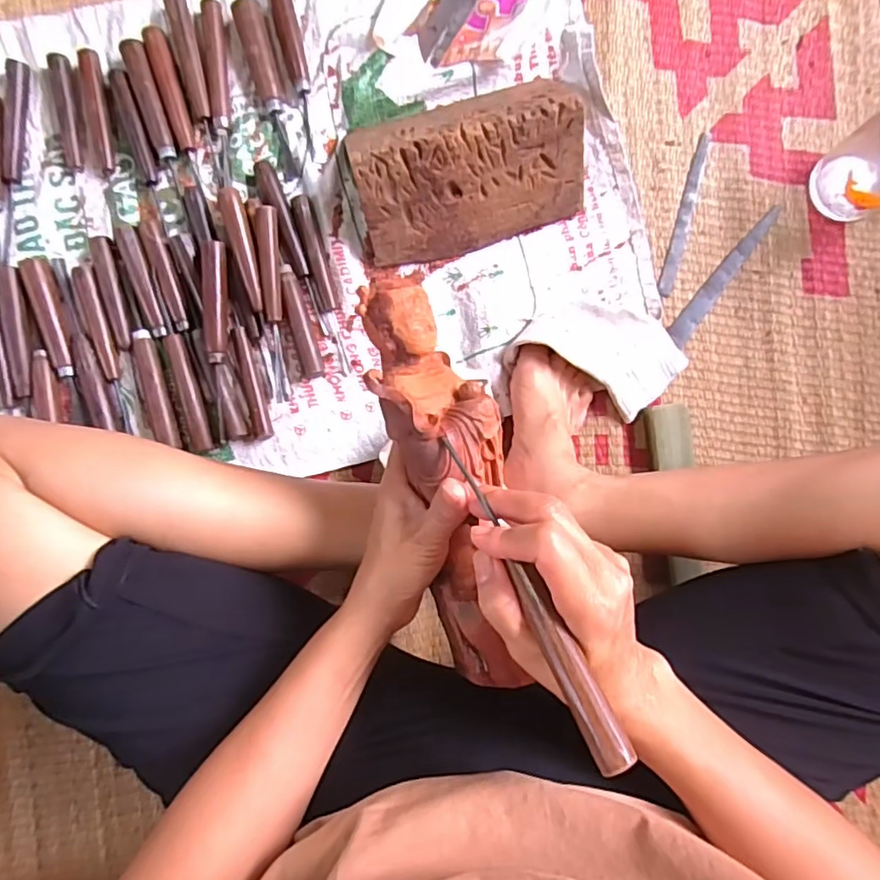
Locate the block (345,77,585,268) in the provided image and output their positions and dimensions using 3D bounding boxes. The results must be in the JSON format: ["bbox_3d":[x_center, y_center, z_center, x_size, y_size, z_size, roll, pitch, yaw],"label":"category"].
[{"bbox_3d":[0.024,-0.255,0.527,0.203,0.068,0.136,-14,91,-2],"label":"block"}]

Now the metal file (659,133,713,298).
[{"bbox_3d":[0.244,-0.224,0.574,0.014,0.006,0.162,13,90,-2],"label":"metal file"}]

